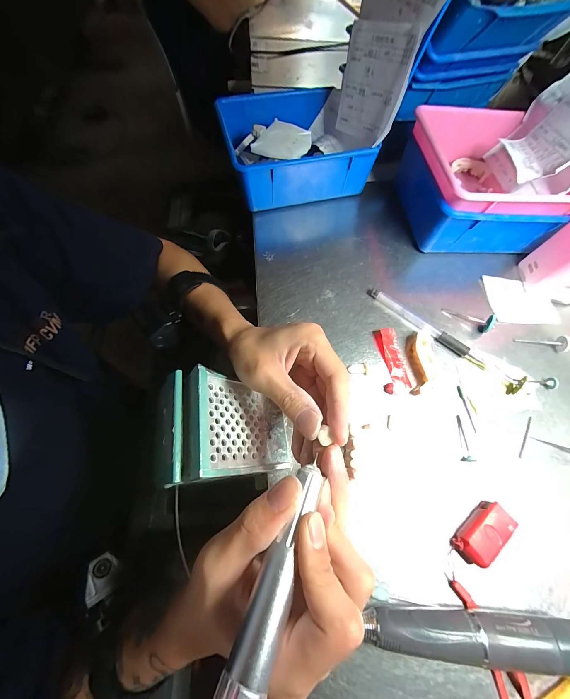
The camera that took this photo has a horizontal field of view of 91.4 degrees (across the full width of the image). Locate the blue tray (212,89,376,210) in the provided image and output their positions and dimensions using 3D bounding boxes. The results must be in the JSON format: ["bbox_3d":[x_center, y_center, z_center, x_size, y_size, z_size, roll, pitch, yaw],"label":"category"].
[{"bbox_3d":[0.004,-0.273,0.368,0.162,0.064,0.174,-13,66,-9],"label":"blue tray"}]

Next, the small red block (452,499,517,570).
[{"bbox_3d":[0.149,0.138,0.211,0.045,0.020,0.021,-36,72,-18],"label":"small red block"}]

